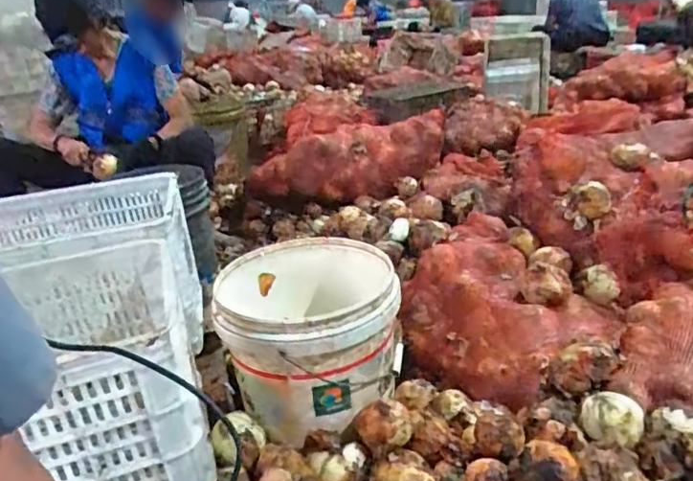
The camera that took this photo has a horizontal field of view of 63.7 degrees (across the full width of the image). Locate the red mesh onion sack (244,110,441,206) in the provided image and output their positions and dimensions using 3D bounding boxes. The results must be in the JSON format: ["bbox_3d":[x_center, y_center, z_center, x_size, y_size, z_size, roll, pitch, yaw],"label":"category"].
[{"bbox_3d":[-0.042,-0.290,1.971,0.710,0.228,0.306,3,25,19],"label":"red mesh onion sack"}]

